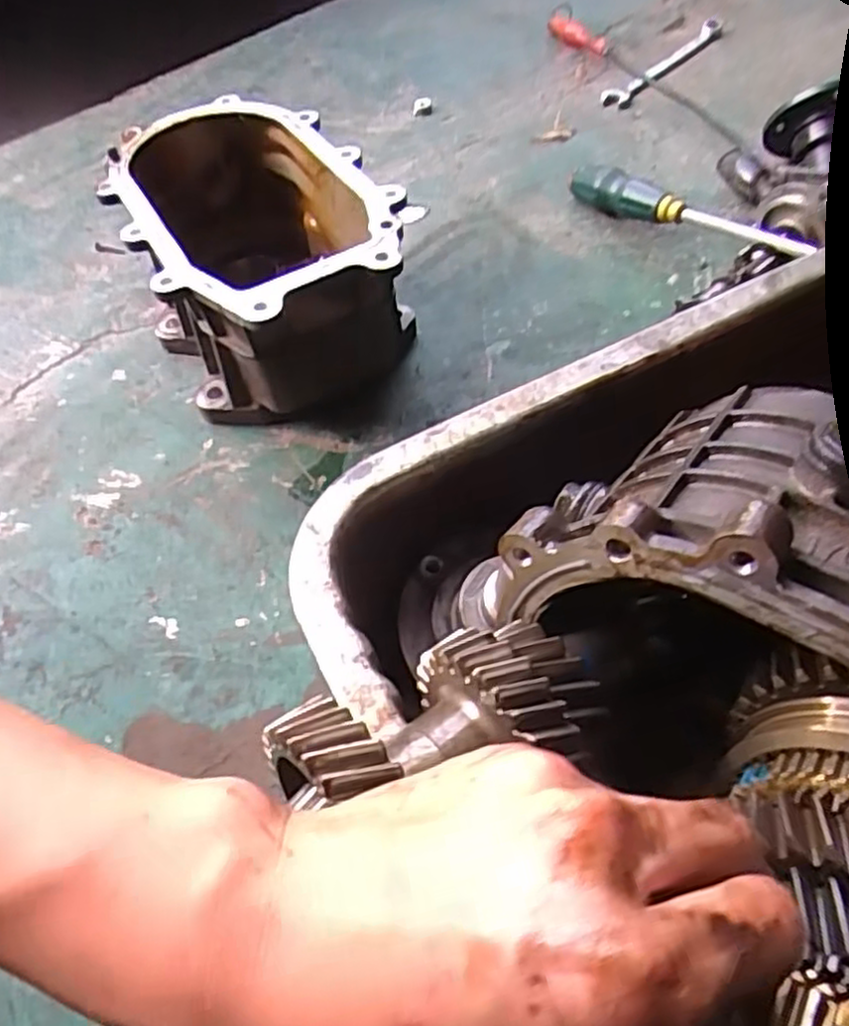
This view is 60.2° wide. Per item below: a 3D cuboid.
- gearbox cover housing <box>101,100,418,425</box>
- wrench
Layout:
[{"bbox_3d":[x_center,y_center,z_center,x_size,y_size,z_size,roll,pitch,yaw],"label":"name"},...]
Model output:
[{"bbox_3d":[-0.125,-0.191,0.559,0.169,0.130,0.285,-27,55,-15],"label":"gearbox cover housing"},{"bbox_3d":[0.282,-0.528,0.859,0.042,0.013,0.251,33,62,26],"label":"wrench"}]

